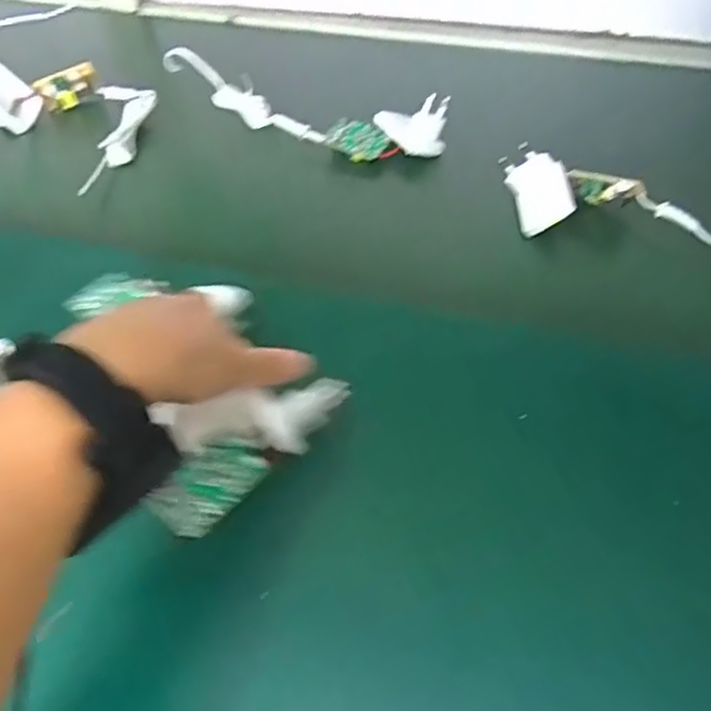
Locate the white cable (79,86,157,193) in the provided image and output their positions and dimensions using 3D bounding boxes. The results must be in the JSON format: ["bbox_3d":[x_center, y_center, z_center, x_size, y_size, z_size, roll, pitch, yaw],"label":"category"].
[{"bbox_3d":[-0.218,-0.212,0.602,0.063,0.019,0.156,-6,52,-1],"label":"white cable"}]

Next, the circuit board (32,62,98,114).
[{"bbox_3d":[-0.283,-0.265,0.635,0.058,0.027,0.015,-25,55,-15],"label":"circuit board"}]

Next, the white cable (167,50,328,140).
[{"bbox_3d":[-0.109,-0.246,0.615,0.207,0.040,0.023,36,62,26],"label":"white cable"}]

